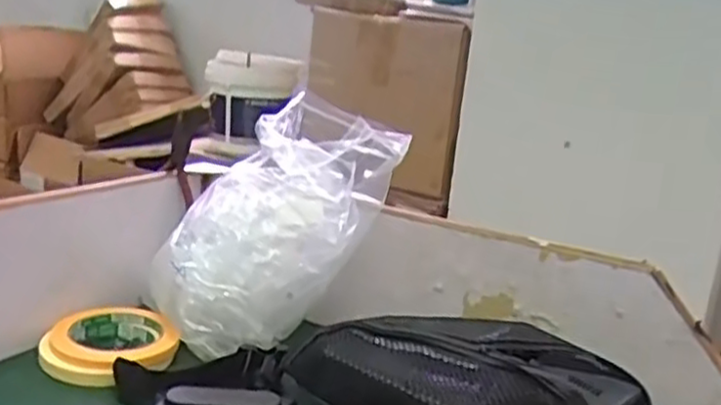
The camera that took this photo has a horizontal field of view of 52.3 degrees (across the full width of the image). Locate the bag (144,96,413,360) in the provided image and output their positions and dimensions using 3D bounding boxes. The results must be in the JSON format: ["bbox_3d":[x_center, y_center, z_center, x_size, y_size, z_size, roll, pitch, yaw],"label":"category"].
[{"bbox_3d":[-0.079,0.017,0.670,0.152,0.253,0.114,32,-6,33],"label":"bag"}]

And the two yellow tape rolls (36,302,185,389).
[{"bbox_3d":[-0.212,0.123,0.638,0.106,0.033,0.120,7,14,6],"label":"two yellow tape rolls"}]

